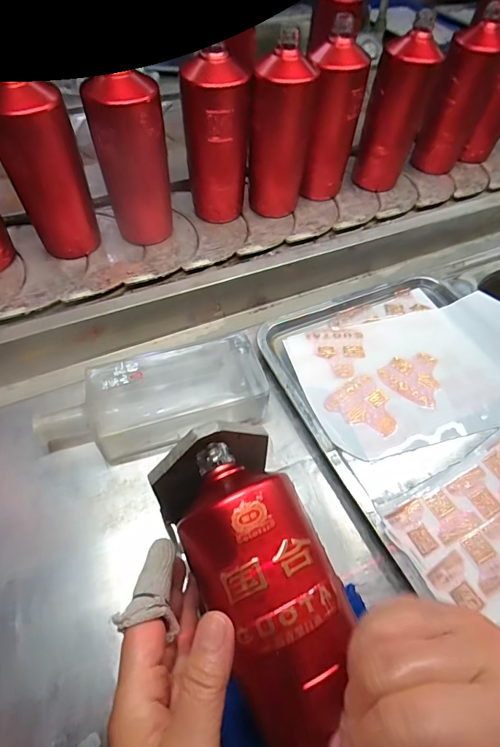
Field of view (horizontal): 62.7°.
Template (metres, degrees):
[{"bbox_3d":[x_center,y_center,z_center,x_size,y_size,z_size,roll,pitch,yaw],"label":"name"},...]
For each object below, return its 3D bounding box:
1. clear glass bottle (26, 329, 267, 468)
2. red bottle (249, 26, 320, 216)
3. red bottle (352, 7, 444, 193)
[{"bbox_3d":[-0.097,0.027,0.424,0.226,0.048,0.105,-11,55,-9],"label":"clear glass bottle"},{"bbox_3d":[0.040,-0.321,0.554,0.072,0.199,0.064,26,59,10],"label":"red bottle"},{"bbox_3d":[0.214,-0.385,0.608,0.062,0.194,0.069,-36,68,-25],"label":"red bottle"}]

